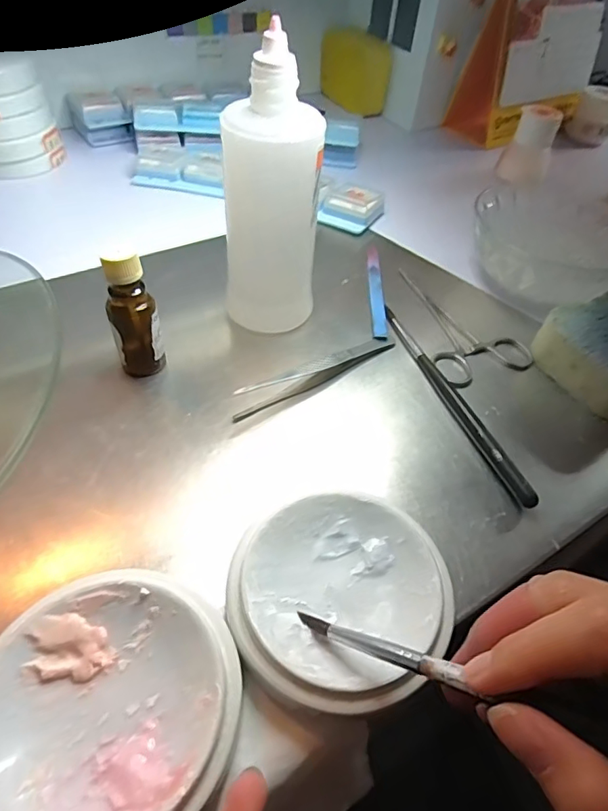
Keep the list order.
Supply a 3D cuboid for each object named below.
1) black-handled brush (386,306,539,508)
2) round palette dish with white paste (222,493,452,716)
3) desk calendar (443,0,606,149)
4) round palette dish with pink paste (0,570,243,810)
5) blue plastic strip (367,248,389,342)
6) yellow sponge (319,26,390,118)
[{"bbox_3d":[0.087,-0.008,0.300,0.008,0.010,0.160,-14,52,-16],"label":"black-handled brush"},{"bbox_3d":[0.015,0.079,0.208,0.087,0.024,0.081,2,49,-3],"label":"round palette dish with white paste"},{"bbox_3d":[0.261,-0.391,0.550,0.164,0.153,0.083,-30,58,-27],"label":"desk calendar"},{"bbox_3d":[-0.068,0.106,0.176,0.088,0.024,0.085,2,49,-3],"label":"round palette dish with pink paste"},{"bbox_3d":[0.053,-0.086,0.366,0.010,0.004,0.109,4,49,-1],"label":"blue plastic strip"},{"bbox_3d":[0.059,-0.402,0.599,0.045,0.076,0.096,-16,53,-18],"label":"yellow sponge"}]

